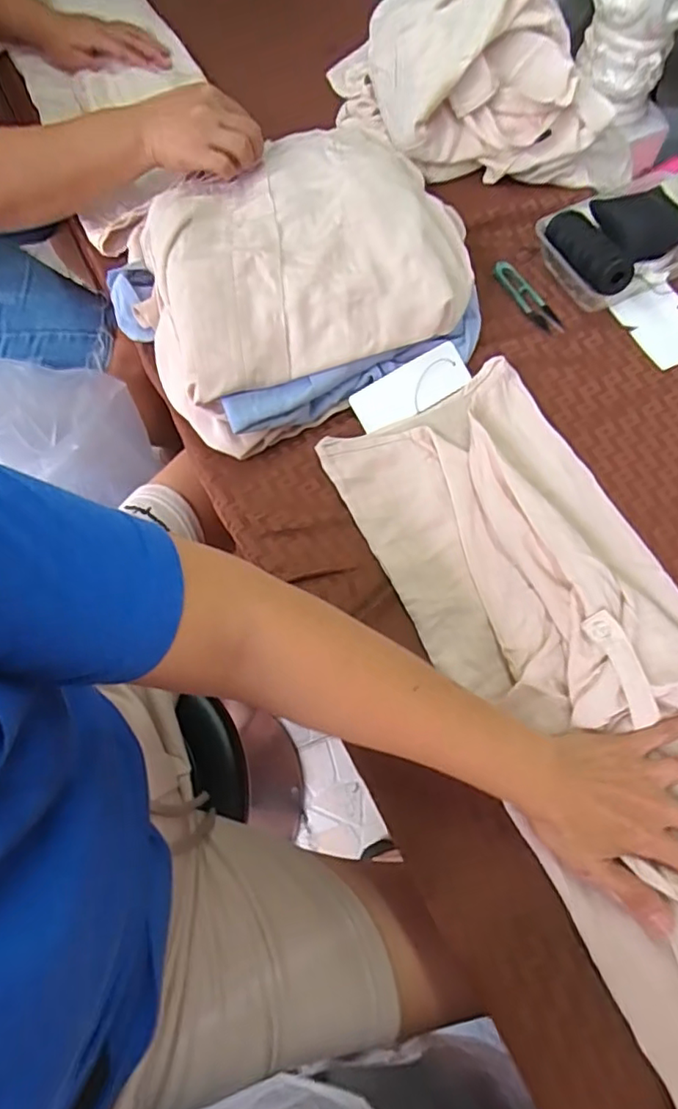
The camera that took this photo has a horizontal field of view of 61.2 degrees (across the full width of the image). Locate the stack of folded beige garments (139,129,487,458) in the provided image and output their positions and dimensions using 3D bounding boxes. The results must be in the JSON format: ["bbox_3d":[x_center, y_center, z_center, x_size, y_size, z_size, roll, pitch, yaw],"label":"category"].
[{"bbox_3d":[-0.049,-0.287,0.572,0.320,0.090,0.308,-26,68,-9],"label":"stack of folded beige garments"}]

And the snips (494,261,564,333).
[{"bbox_3d":[0.198,-0.271,0.603,0.027,0.010,0.101,-28,69,-10],"label":"snips"}]

